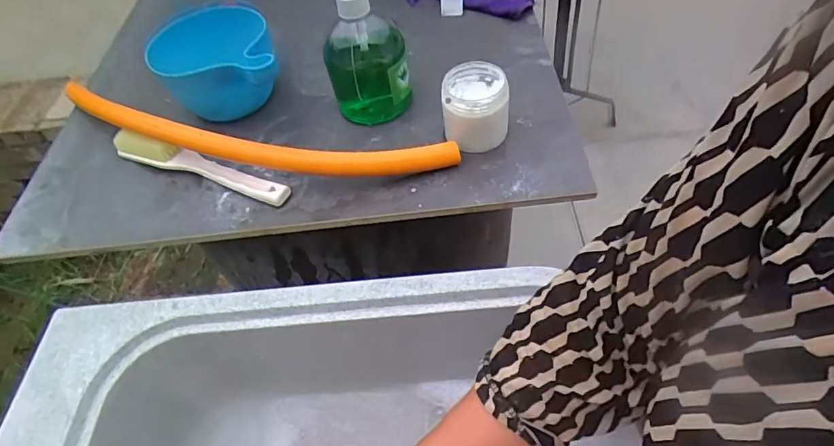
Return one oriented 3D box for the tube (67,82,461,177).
[{"bbox_3d":[-0.204,-0.091,0.529,0.495,0.049,0.084,10,52,14],"label":"tube"}]

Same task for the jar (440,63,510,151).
[{"bbox_3d":[0.057,-0.117,0.504,0.062,0.069,0.065,-3,50,4],"label":"jar"}]

